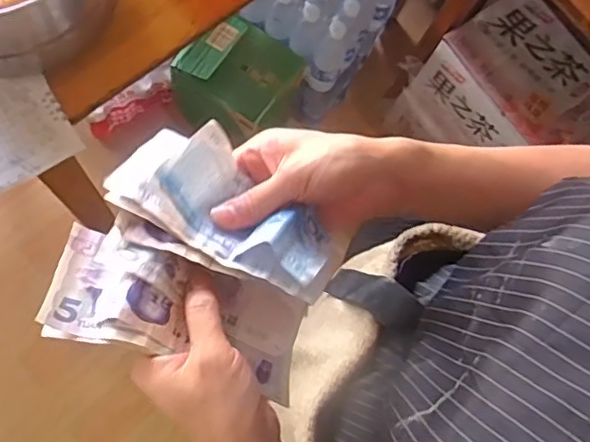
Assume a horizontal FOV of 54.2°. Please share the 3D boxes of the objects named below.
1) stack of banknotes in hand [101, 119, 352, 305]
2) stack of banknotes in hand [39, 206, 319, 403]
[{"bbox_3d":[-0.034,-0.009,0.357,0.138,0.055,0.076,32,75,3],"label":"stack of banknotes in hand"},{"bbox_3d":[-0.060,0.051,0.343,0.158,0.040,0.073,22,72,-19],"label":"stack of banknotes in hand"}]

